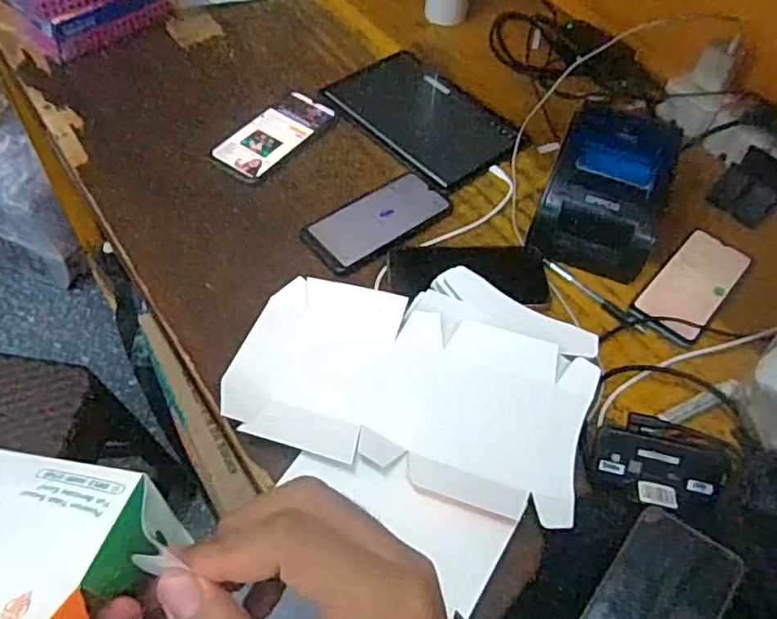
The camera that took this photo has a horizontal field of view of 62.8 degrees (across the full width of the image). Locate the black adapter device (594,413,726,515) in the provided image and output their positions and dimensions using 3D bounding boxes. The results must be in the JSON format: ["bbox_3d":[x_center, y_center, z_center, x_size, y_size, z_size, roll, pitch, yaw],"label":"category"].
[{"bbox_3d":[0.226,0.128,0.534,0.098,0.019,0.070,11,78,8],"label":"black adapter device"}]

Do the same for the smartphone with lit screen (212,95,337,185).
[{"bbox_3d":[-0.138,-0.216,0.791,0.081,0.013,0.168,31,57,17],"label":"smartphone with lit screen"}]

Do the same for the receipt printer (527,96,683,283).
[{"bbox_3d":[0.242,-0.131,0.702,0.127,0.101,0.152,22,55,11],"label":"receipt printer"}]

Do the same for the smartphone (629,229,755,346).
[{"bbox_3d":[0.337,-0.028,0.701,0.077,0.014,0.171,36,59,20],"label":"smartphone"}]

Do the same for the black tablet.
[{"bbox_3d":[0.048,-0.255,0.839,0.164,0.013,0.246,-34,63,-26],"label":"black tablet"}]

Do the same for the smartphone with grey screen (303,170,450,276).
[{"bbox_3d":[-0.010,-0.102,0.724,0.173,0.005,0.083,-34,64,-26],"label":"smartphone with grey screen"}]

